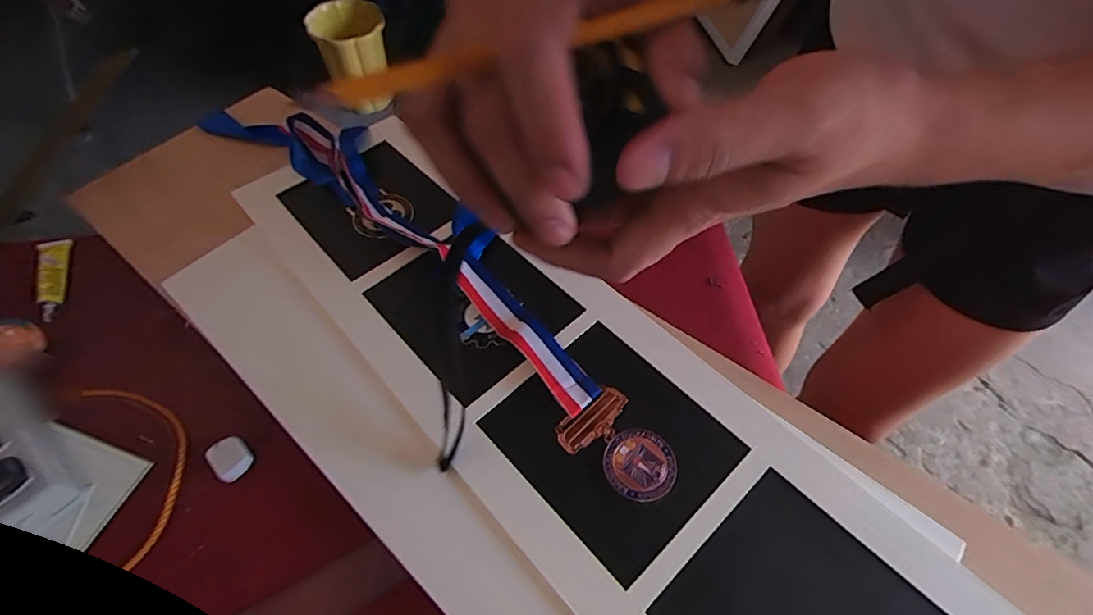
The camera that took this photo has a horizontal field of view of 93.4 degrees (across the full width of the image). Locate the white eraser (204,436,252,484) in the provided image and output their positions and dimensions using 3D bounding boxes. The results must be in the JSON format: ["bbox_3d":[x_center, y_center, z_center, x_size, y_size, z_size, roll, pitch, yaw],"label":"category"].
[{"bbox_3d":[-0.186,0.089,0.302,0.020,0.010,0.022,-40,64,-21],"label":"white eraser"}]

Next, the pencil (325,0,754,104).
[{"bbox_3d":[0.009,-0.088,0.166,0.155,0.007,0.006,-22,59,-16],"label":"pencil"}]

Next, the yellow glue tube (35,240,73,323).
[{"bbox_3d":[-0.362,-0.024,0.377,0.020,0.007,0.076,-21,59,-11],"label":"yellow glue tube"}]

